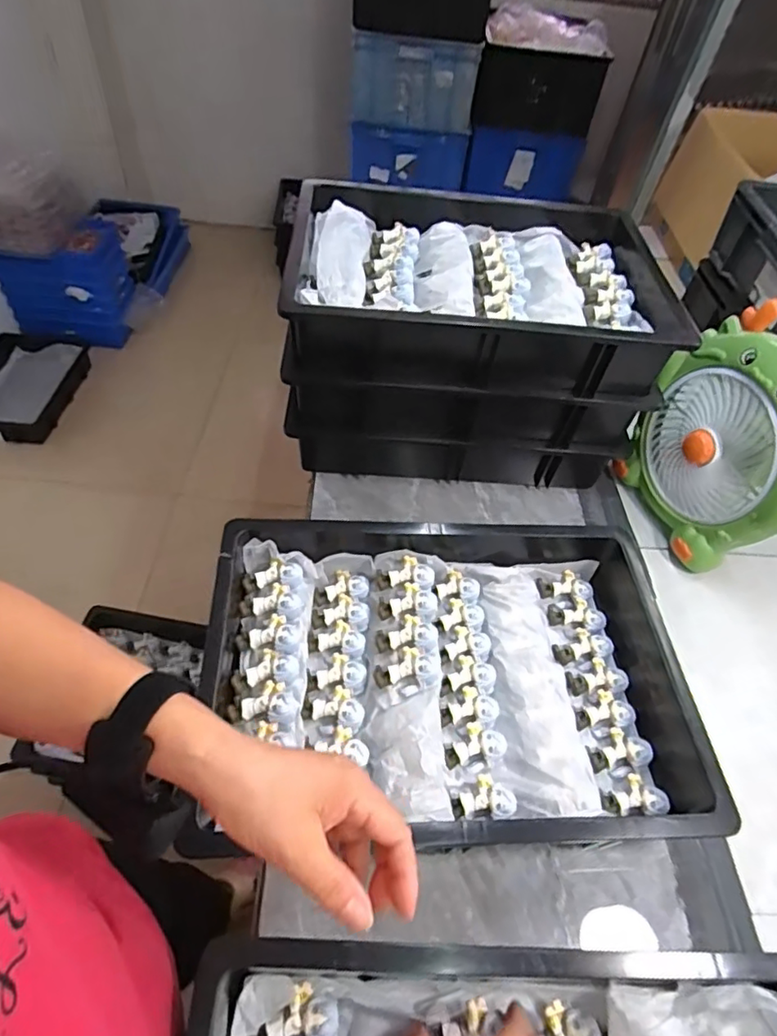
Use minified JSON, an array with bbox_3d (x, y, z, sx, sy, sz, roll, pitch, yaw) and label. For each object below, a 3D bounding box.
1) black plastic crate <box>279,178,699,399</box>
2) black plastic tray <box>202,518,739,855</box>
[{"bbox_3d":[0.134,-0.331,0.776,0.506,0.107,0.423,3,51,-4],"label":"black plastic crate"},{"bbox_3d":[0.067,0.145,0.566,0.461,0.076,0.325,1,51,-6],"label":"black plastic tray"}]

